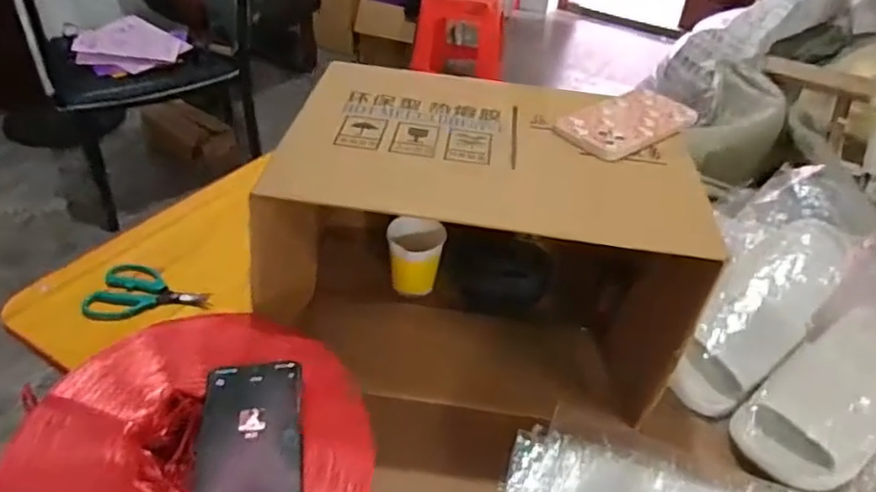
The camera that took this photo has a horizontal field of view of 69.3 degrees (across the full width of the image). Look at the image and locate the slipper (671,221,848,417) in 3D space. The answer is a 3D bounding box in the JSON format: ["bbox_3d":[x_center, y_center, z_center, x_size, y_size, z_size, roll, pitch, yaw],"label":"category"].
[{"bbox_3d":[0.365,0.071,0.720,0.102,0.079,0.286,34,75,33],"label":"slipper"}]

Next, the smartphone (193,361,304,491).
[{"bbox_3d":[-0.137,0.152,0.467,0.074,0.012,0.163,0,40,-13],"label":"smartphone"}]

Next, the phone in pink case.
[{"bbox_3d":[0.199,-0.132,0.672,0.164,0.011,0.083,-24,46,-32],"label":"phone in pink case"}]

